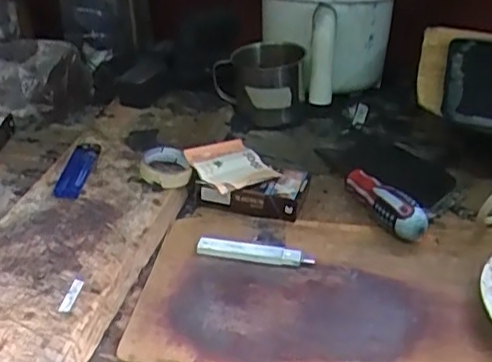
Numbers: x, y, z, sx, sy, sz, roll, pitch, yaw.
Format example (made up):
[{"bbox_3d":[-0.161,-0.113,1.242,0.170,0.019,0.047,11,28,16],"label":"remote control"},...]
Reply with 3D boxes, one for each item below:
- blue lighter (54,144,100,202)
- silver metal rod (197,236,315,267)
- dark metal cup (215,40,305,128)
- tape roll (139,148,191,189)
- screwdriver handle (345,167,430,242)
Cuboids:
[{"bbox_3d":[-0.158,-0.011,0.578,0.026,0.015,0.091,0,32,1],"label":"blue lighter"},{"bbox_3d":[0.007,0.055,0.490,0.092,0.011,0.013,5,32,9],"label":"silver metal rod"},{"bbox_3d":[0.014,-0.111,0.699,0.097,0.080,0.067,7,32,13],"label":"dark metal cup"},{"bbox_3d":[-0.075,-0.011,0.570,0.044,0.019,0.053,-8,33,-12],"label":"tape roll"},{"bbox_3d":[0.117,0.017,0.540,0.022,0.028,0.094,-18,36,-26],"label":"screwdriver handle"}]

